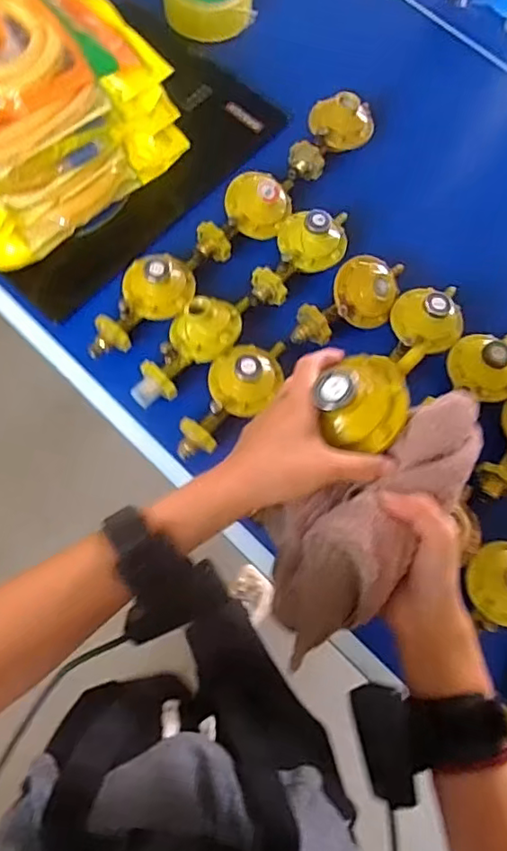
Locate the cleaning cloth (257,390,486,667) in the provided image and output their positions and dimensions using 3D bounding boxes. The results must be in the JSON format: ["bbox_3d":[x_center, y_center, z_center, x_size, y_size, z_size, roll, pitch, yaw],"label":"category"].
[{"bbox_3d":[0.079,0.061,0.400,0.100,0.057,0.210,41,89,10],"label":"cleaning cloth"}]

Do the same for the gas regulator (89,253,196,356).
[{"bbox_3d":[-0.133,-0.148,0.661,0.154,0.049,0.072,-35,77,-11],"label":"gas regulator"}]

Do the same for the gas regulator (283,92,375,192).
[{"bbox_3d":[0.097,-0.361,0.738,0.080,0.049,0.139,25,74,6],"label":"gas regulator"}]

